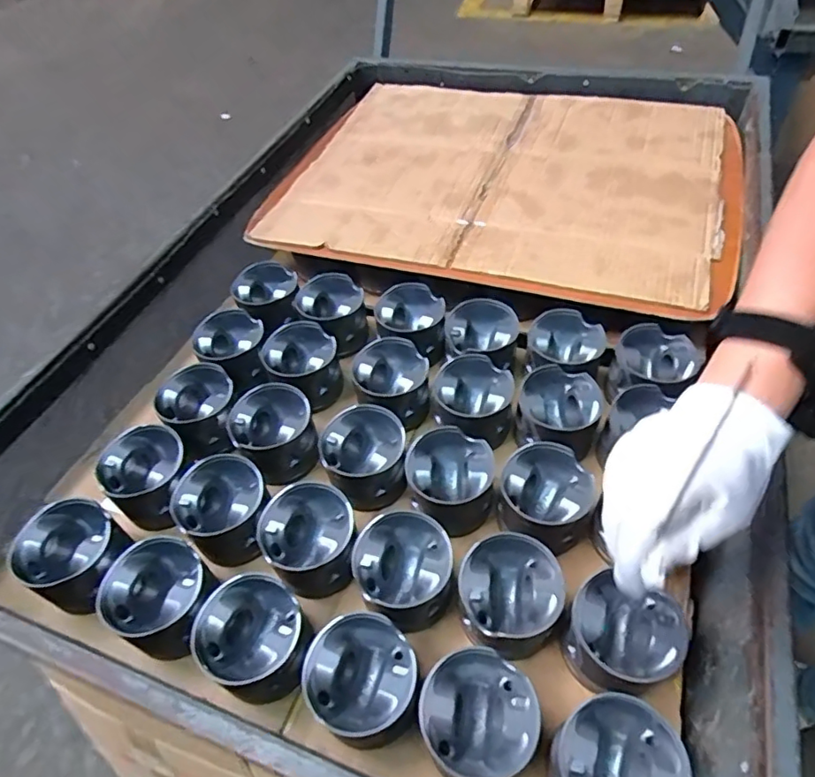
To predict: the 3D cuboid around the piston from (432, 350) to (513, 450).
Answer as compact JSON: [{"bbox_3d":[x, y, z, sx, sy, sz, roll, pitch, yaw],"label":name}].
[{"bbox_3d":[0.075,0.023,0.640,0.092,0.072,0.103,-25,53,-14],"label":"piston"}]

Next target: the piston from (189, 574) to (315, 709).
[{"bbox_3d":[-0.134,0.226,0.498,0.086,0.075,0.089,-3,51,3],"label":"piston"}]

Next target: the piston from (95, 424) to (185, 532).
[{"bbox_3d":[-0.275,0.094,0.599,0.087,0.062,0.089,-3,51,3],"label":"piston"}]

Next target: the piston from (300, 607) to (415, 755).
[{"bbox_3d":[-0.037,0.251,0.477,0.092,0.075,0.091,30,60,26],"label":"piston"}]

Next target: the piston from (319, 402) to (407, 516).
[{"bbox_3d":[-0.047,0.076,0.605,0.089,0.066,0.099,-1,51,5],"label":"piston"}]

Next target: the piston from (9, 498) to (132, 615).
[{"bbox_3d":[-0.324,0.160,0.541,0.084,0.057,0.086,-3,51,3],"label":"piston"}]

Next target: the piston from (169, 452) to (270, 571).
[{"bbox_3d":[-0.189,0.128,0.583,0.088,0.072,0.089,-31,55,-19],"label":"piston"}]

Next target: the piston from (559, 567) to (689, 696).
[{"bbox_3d":[0.177,0.210,0.472,0.084,0.067,0.081,-2,51,2],"label":"piston"}]

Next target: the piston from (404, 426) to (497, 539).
[{"bbox_3d":[0.044,0.096,0.578,0.084,0.068,0.087,-3,51,3],"label":"piston"}]

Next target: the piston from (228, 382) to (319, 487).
[{"bbox_3d":[-0.149,0.050,0.628,0.084,0.069,0.090,-3,51,3],"label":"piston"}]

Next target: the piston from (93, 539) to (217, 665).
[{"bbox_3d":[-0.230,0.198,0.525,0.089,0.067,0.088,31,60,27],"label":"piston"}]

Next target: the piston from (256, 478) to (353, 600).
[{"bbox_3d":[-0.094,0.151,0.552,0.087,0.064,0.098,-27,53,-15],"label":"piston"}]

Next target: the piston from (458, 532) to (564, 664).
[{"bbox_3d":[0.091,0.191,0.511,0.088,0.072,0.093,-1,51,5],"label":"piston"}]

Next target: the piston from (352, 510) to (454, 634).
[{"bbox_3d":[-0.002,0.170,0.518,0.090,0.062,0.092,-23,53,-12],"label":"piston"}]

